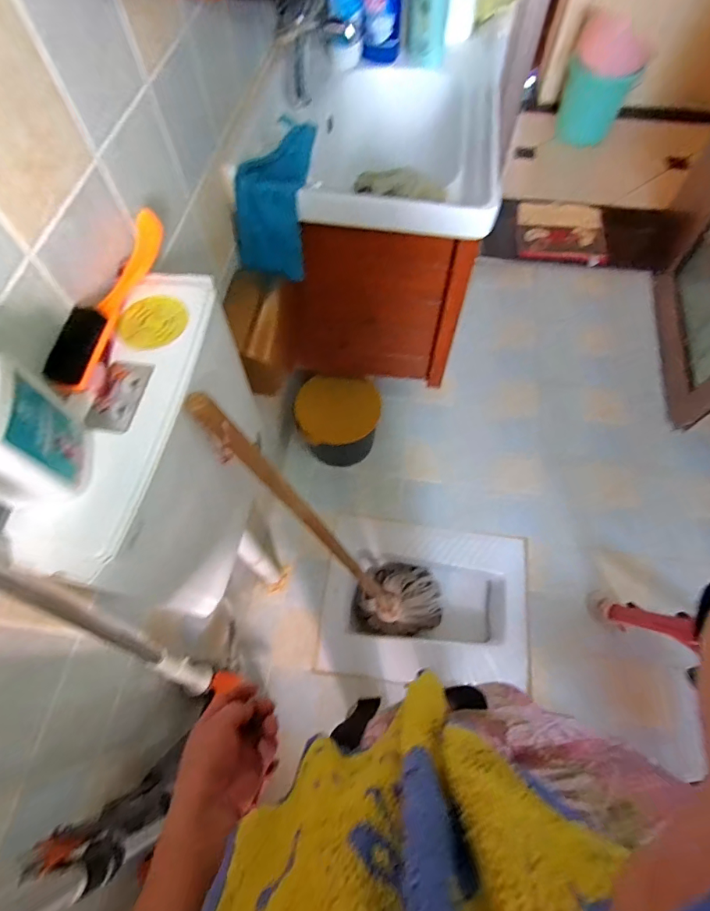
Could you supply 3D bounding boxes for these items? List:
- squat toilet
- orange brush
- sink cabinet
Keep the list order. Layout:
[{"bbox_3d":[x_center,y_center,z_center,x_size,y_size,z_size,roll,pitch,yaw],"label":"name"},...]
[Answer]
[{"bbox_3d":[0.203,0.444,1.330,0.573,0.187,0.442,8,65,2],"label":"squat toilet"},{"bbox_3d":[-0.265,-0.175,0.480,0.035,0.032,0.235,13,65,4],"label":"orange brush"},{"bbox_3d":[0.056,-0.572,1.098,0.477,0.517,0.634,9,65,2],"label":"sink cabinet"}]

